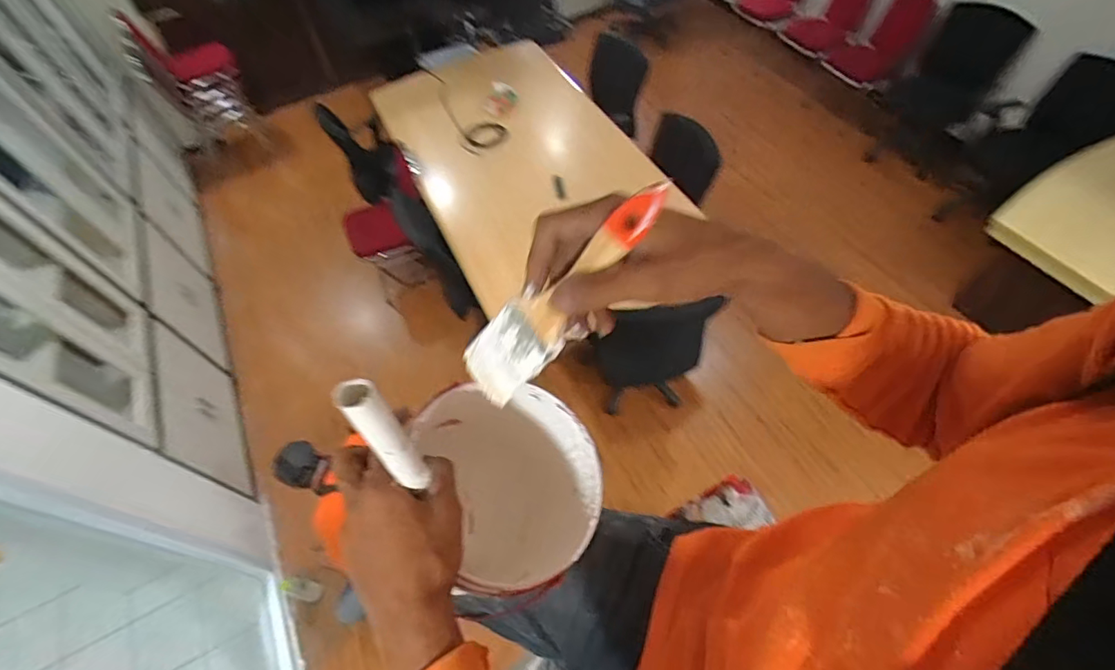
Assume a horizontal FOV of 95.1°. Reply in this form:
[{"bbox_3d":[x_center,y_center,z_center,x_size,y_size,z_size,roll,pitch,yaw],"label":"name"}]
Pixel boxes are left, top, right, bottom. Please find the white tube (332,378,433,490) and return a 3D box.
[{"bbox_3d":[-0.103,0.067,0.319,0.020,0.117,0.018,-23,51,-10],"label":"white tube"}]

